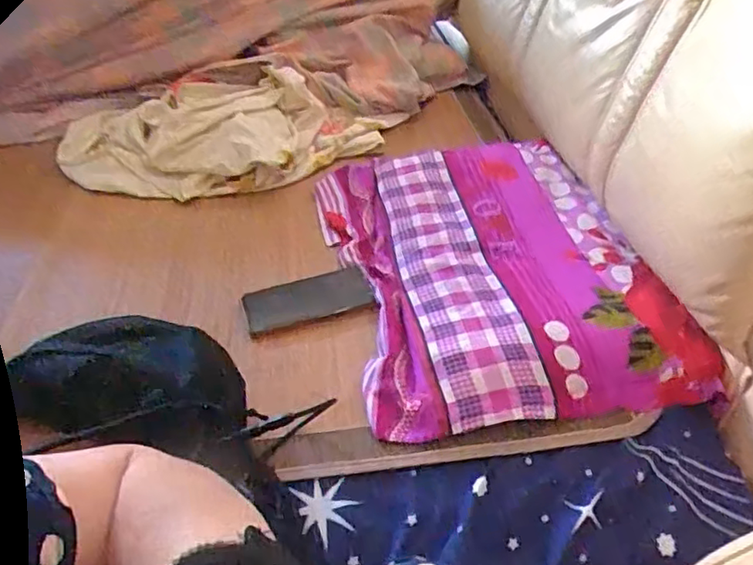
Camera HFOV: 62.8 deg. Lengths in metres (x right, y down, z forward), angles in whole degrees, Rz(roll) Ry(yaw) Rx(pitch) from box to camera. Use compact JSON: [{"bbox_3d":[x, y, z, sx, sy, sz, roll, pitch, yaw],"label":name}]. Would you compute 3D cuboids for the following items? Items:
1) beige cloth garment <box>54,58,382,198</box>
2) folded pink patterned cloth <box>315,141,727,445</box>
[{"bbox_3d":[-0.259,-0.253,1.008,0.460,0.088,0.288,-16,42,-19],"label":"beige cloth garment"},{"bbox_3d":[0.136,-0.027,0.772,0.354,0.077,0.456,-7,39,-9],"label":"folded pink patterned cloth"}]

